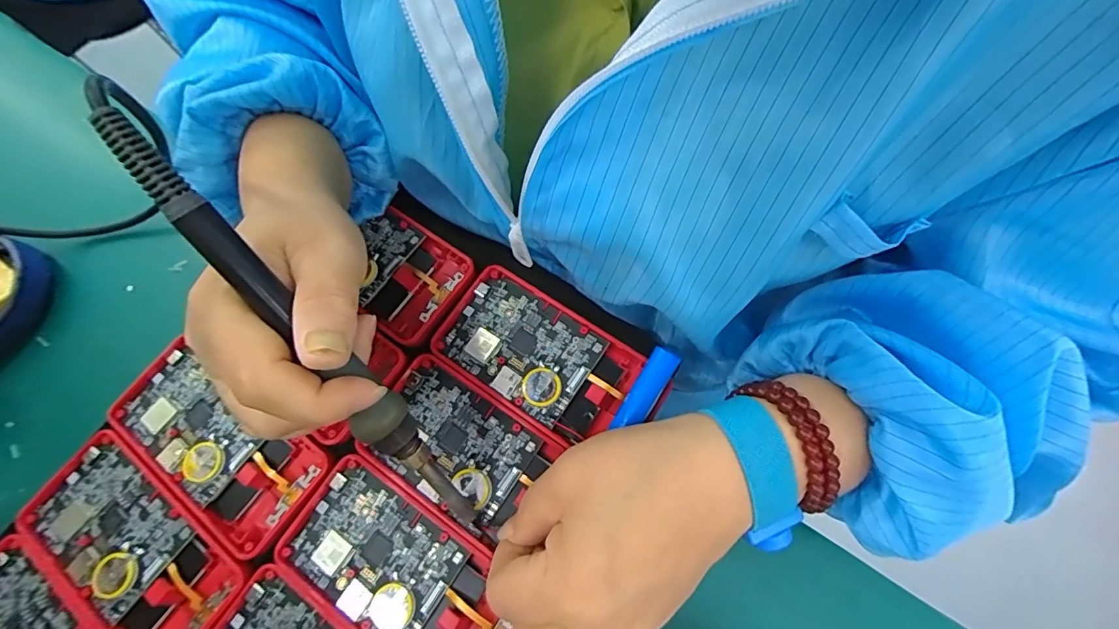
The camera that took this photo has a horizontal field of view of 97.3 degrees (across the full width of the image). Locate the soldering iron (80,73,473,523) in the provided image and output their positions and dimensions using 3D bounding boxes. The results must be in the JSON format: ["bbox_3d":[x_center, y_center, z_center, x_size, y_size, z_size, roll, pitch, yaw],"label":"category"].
[{"bbox_3d":[-0.094,0.014,0.192,0.022,0.028,0.205,-35,117,-8],"label":"soldering iron"}]

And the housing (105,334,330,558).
[{"bbox_3d":[-0.187,0.071,0.265,0.121,0.010,0.061,28,76,12],"label":"housing"}]

